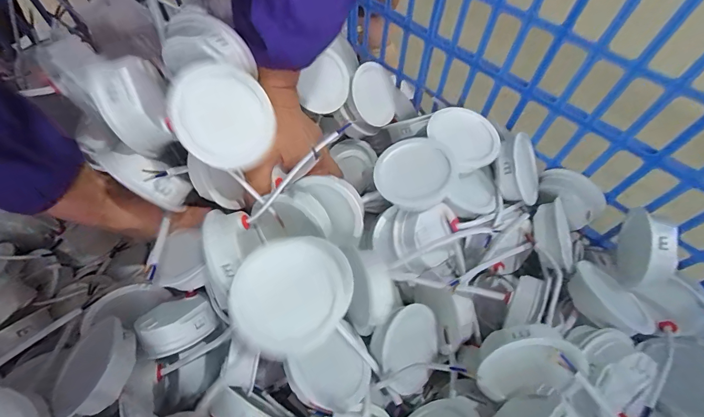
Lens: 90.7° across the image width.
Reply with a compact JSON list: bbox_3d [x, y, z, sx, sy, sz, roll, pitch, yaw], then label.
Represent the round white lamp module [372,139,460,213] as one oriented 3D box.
[{"bbox_3d":[0.056,-0.028,0.314,0.069,0.024,0.070,-3,63,6],"label":"round white lamp module"}]

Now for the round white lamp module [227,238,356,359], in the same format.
[{"bbox_3d":[-0.040,0.056,0.234,0.079,0.026,0.069,-40,86,-20],"label":"round white lamp module"}]

